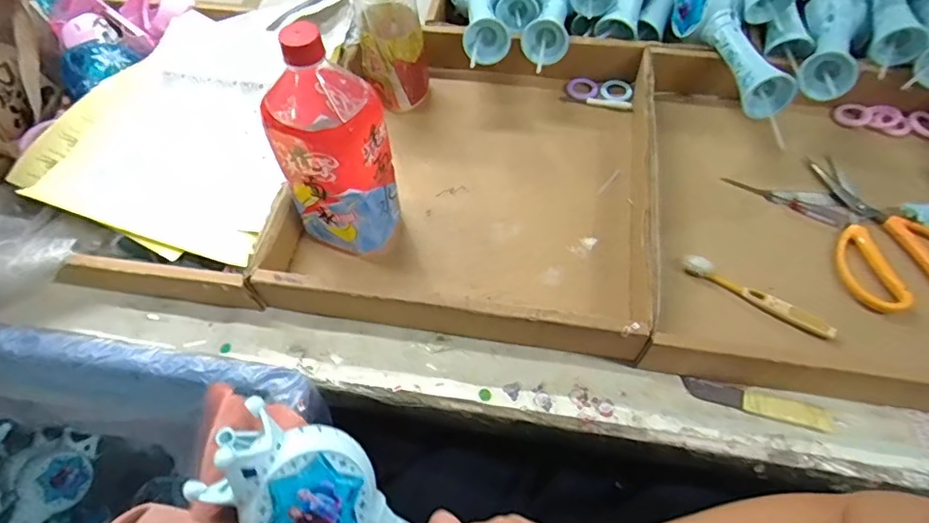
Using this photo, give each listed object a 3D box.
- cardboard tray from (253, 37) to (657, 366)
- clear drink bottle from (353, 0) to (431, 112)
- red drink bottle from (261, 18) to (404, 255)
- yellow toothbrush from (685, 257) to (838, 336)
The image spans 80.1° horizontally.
[{"bbox_3d":[0.015,-0.102,0.577,0.343,0.055,0.369,8,59,7],"label":"cardboard tray"},{"bbox_3d":[-0.083,-0.257,0.603,0.072,0.190,0.081,-11,59,-5],"label":"clear drink bottle"},{"bbox_3d":[-0.116,-0.103,0.480,0.102,0.205,0.100,-11,59,-5],"label":"red drink bottle"},{"bbox_3d":[0.269,0.031,0.508,0.138,0.011,0.017,28,64,18],"label":"yellow toothbrush"}]

